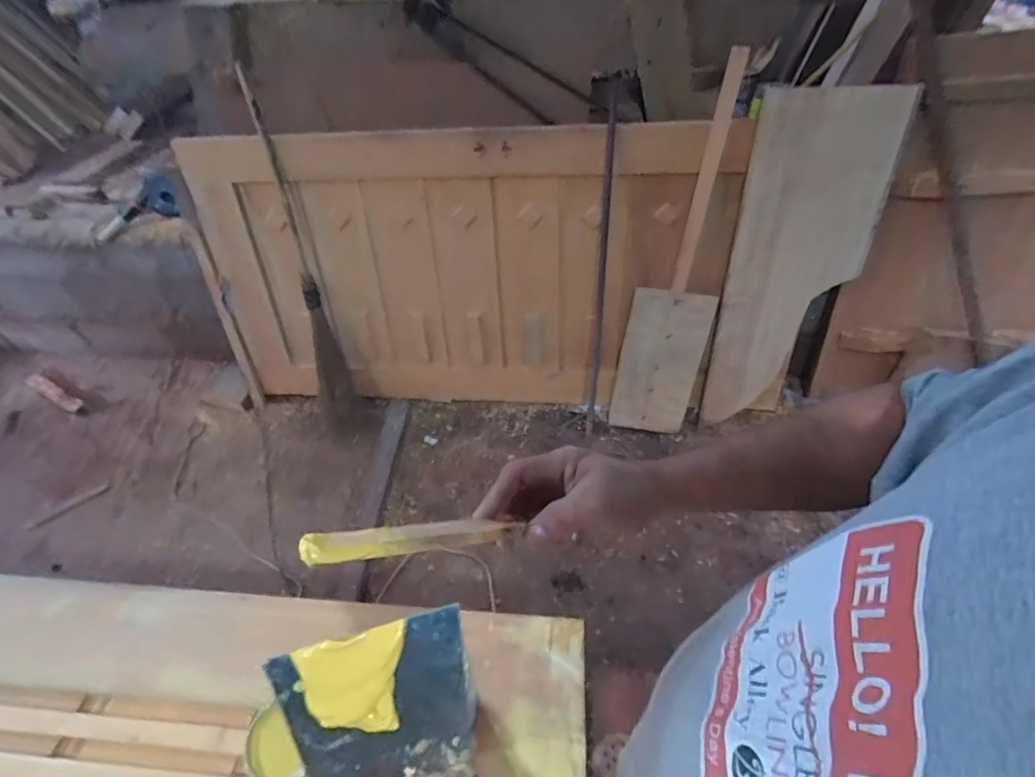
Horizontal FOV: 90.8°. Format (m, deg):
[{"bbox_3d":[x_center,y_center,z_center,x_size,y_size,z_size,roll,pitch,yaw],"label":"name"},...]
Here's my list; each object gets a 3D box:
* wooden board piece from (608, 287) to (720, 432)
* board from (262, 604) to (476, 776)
[{"bbox_3d":[0.506,-0.088,1.816,0.275,0.524,0.032,8,28,2],"label":"wooden board piece"},{"bbox_3d":[-0.075,0.198,0.295,0.107,0.005,0.116,-15,87,-4],"label":"board"}]

